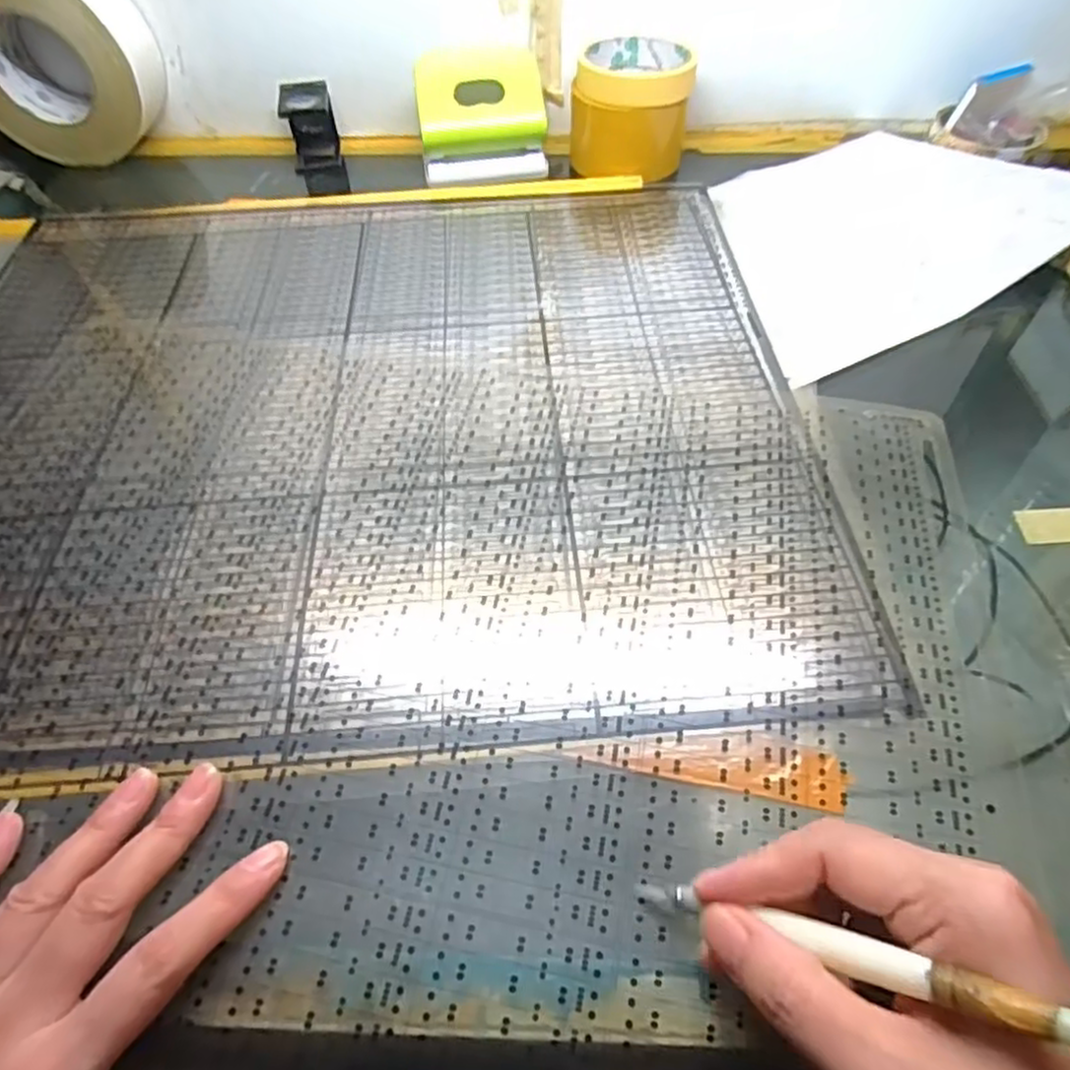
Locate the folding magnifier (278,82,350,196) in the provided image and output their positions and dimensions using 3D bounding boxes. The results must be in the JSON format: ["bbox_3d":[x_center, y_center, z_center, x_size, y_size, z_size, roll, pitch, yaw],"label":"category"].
[{"bbox_3d":[-0.188,-0.334,0.592,0.042,0.087,0.037,-14,52,-9],"label":"folding magnifier"}]

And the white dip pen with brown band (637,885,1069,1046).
[{"bbox_3d":[0.091,0.113,0.184,0.151,0.007,0.009,-10,39,45],"label":"white dip pen with brown band"}]

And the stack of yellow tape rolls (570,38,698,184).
[{"bbox_3d":[0.075,-0.339,0.548,0.090,0.068,0.090,2,52,4],"label":"stack of yellow tape rolls"}]

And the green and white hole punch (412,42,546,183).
[{"bbox_3d":[-0.042,-0.332,0.545,0.098,0.070,0.058,-6,52,-3],"label":"green and white hole punch"}]

